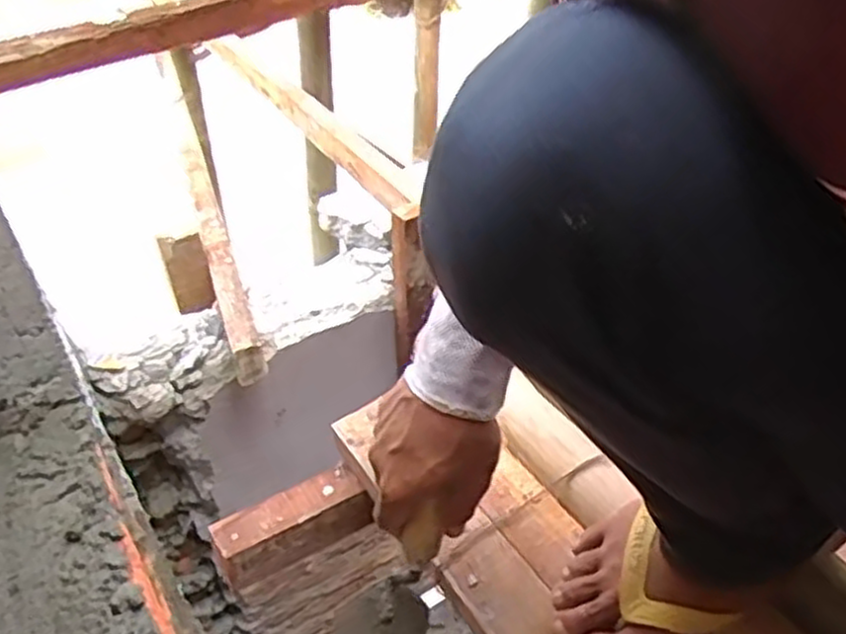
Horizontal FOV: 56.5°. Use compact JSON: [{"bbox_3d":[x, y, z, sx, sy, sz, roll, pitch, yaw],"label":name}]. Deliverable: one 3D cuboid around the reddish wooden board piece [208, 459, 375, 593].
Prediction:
[{"bbox_3d":[-0.117,0.185,0.699,0.133,0.055,0.042,-24,48,-23],"label":"reddish wooden board piece"}]

